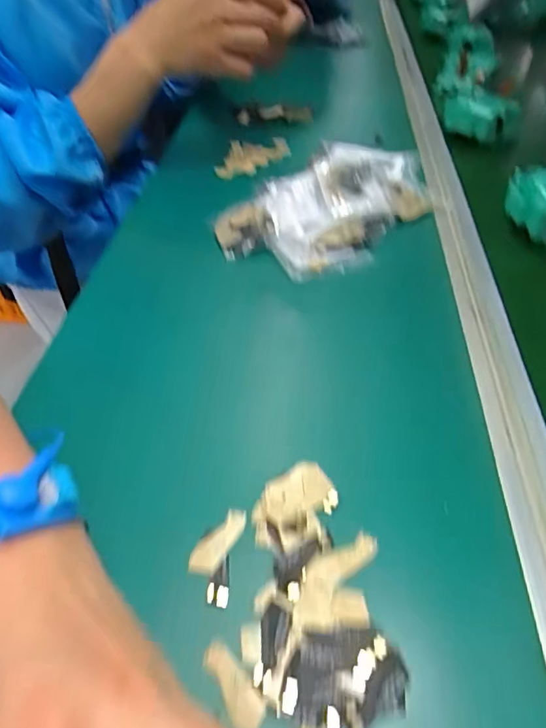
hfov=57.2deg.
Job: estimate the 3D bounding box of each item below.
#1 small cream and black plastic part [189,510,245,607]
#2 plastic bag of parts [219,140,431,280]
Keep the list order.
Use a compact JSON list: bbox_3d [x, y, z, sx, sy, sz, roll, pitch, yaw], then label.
[{"bbox_3d":[-0.030,0.098,0.260,0.023,0.004,0.050,4,45,10],"label":"small cream and black plastic part"},{"bbox_3d":[0.064,-0.160,0.498,0.158,0.035,0.282,27,53,29],"label":"plastic bag of parts"}]

